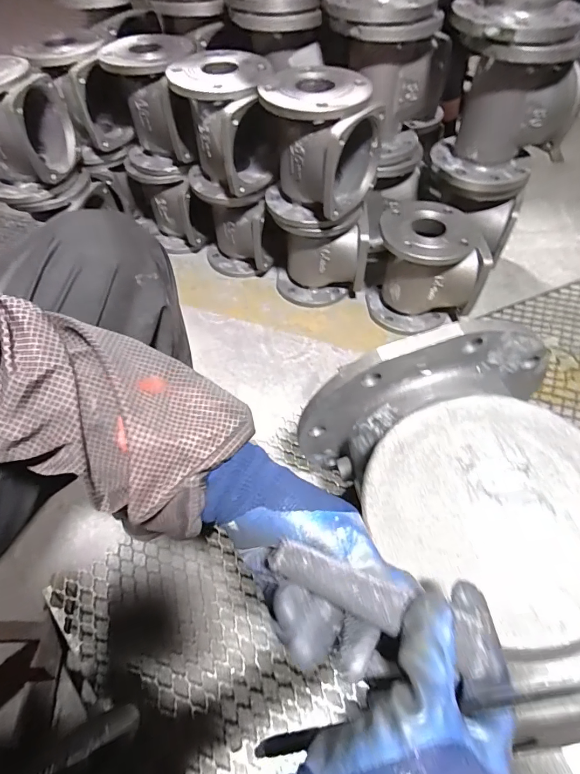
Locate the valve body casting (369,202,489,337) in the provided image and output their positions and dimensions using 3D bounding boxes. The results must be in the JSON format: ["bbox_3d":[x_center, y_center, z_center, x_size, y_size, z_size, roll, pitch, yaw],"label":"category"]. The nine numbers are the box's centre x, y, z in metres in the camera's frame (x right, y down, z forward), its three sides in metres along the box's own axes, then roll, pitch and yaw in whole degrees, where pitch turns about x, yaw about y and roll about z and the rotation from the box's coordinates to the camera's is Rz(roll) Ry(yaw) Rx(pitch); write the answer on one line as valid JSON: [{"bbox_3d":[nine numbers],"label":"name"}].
[{"bbox_3d":[0.274,-0.245,0.837,0.191,0.205,0.161,0,56,2],"label":"valve body casting"}]

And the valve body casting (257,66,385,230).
[{"bbox_3d":[0.047,-0.413,0.718,0.181,0.195,0.157,33,62,22],"label":"valve body casting"}]

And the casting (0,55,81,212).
[{"bbox_3d":[-0.544,-0.516,0.805,0.203,0.197,0.204,-24,58,-16],"label":"casting"}]

